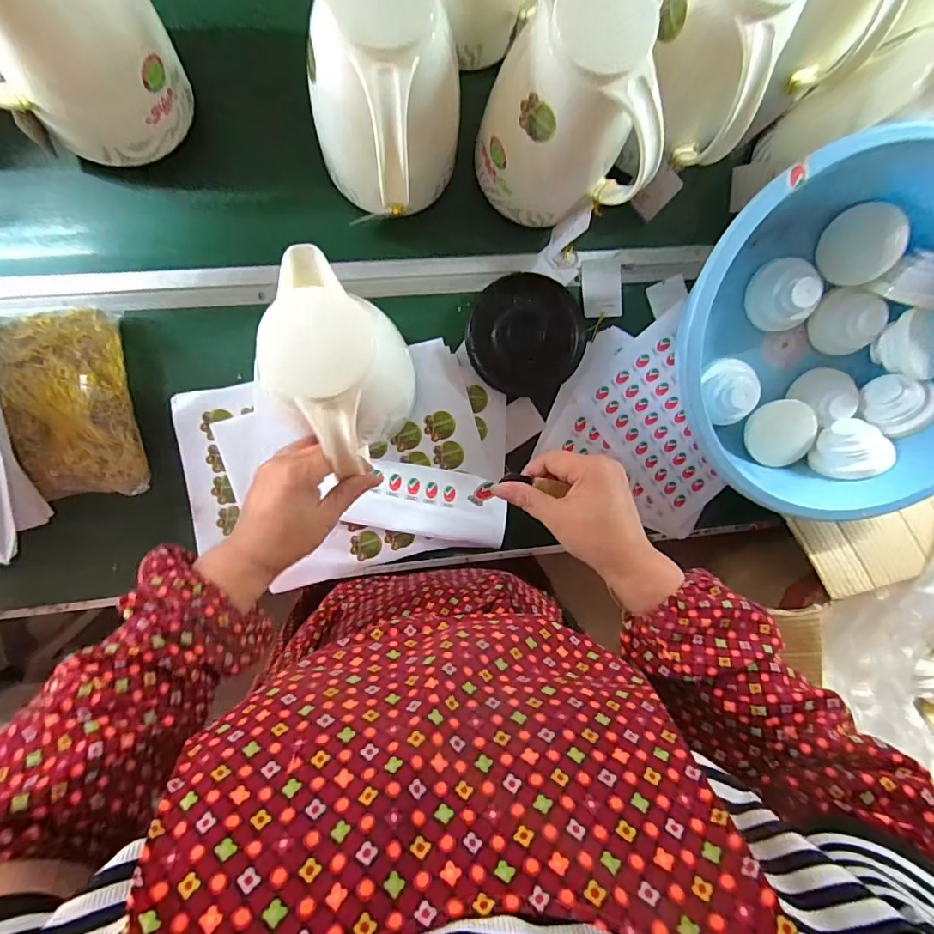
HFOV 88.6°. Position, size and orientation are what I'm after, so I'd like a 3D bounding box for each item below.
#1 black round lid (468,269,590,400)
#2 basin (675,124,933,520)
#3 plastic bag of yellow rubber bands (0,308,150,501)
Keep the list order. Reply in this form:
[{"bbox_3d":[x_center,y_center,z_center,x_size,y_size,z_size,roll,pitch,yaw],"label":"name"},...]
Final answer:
[{"bbox_3d":[0.069,-0.153,0.563,0.135,0.024,0.132,-1,95,-7],"label":"black round lid"},{"bbox_3d":[0.393,-0.141,0.516,0.350,0.167,0.330,-1,95,-7],"label":"basin"},{"bbox_3d":[-0.379,-0.060,0.463,0.078,0.066,0.184,-9,96,-6],"label":"plastic bag of yellow rubber bands"}]

